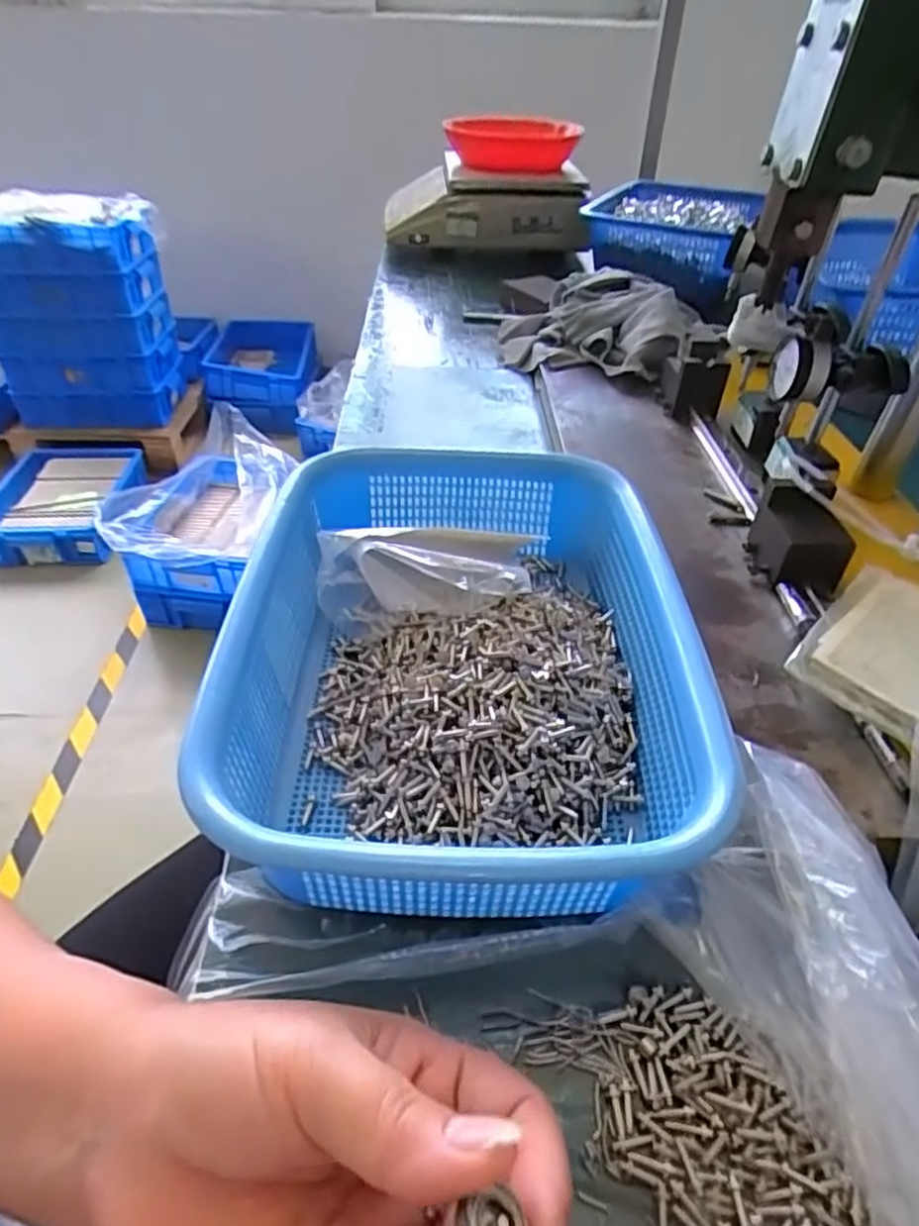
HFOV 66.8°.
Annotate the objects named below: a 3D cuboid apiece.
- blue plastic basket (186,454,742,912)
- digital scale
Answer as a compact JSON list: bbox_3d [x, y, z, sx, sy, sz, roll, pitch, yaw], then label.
[{"bbox_3d":[0.005,0.013,0.356,0.220,0.069,0.286,2,40,1],"label":"blue plastic basket"},{"bbox_3d":[0.031,-0.657,1.082,0.294,0.170,0.269,-1,40,-3],"label":"digital scale"}]

